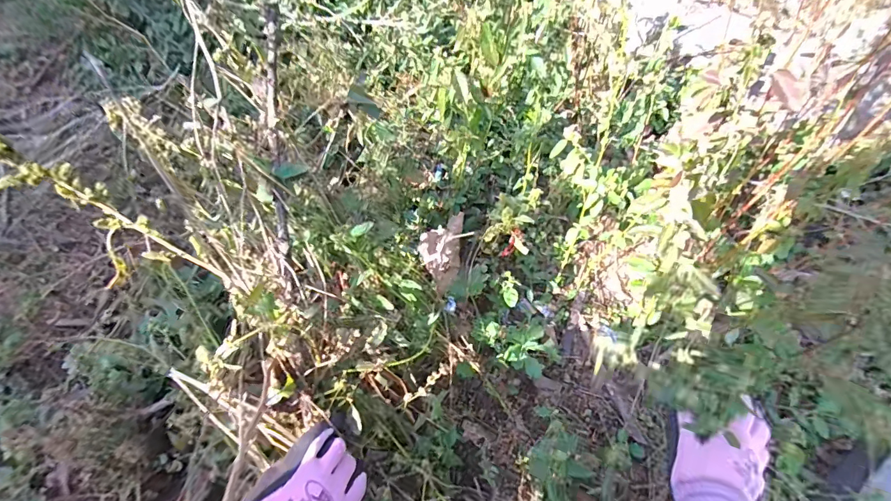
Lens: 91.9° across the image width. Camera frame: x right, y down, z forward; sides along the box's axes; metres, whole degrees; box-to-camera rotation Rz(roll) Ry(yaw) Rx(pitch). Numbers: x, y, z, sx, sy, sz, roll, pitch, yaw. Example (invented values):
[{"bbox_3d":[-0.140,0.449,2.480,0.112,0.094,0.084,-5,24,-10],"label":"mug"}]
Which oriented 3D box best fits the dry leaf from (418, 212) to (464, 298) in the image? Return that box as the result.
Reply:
[{"bbox_3d":[-0.009,0.003,0.642,0.062,0.025,0.121,4,59,3],"label":"dry leaf"}]

